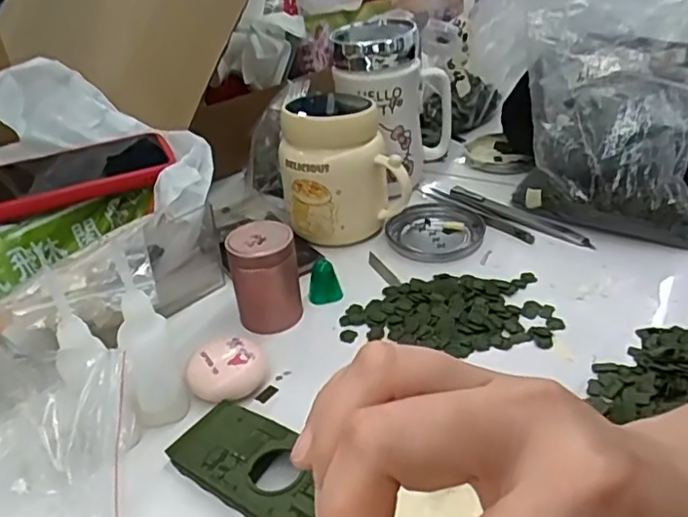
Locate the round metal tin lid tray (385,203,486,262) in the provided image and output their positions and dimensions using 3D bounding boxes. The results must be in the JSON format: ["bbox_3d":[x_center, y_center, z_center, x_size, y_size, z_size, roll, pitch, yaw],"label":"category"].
[{"bbox_3d":[0.074,-0.023,0.520,0.079,0.013,0.082,-4,33,3],"label":"round metal tin lid tray"}]

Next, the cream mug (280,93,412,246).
[{"bbox_3d":[-0.004,-0.081,0.519,0.097,0.114,0.095,-8,33,-4],"label":"cream mug"}]

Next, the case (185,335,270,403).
[{"bbox_3d":[-0.071,0.069,0.383,0.047,0.024,0.037,-8,33,-4],"label":"case"}]

